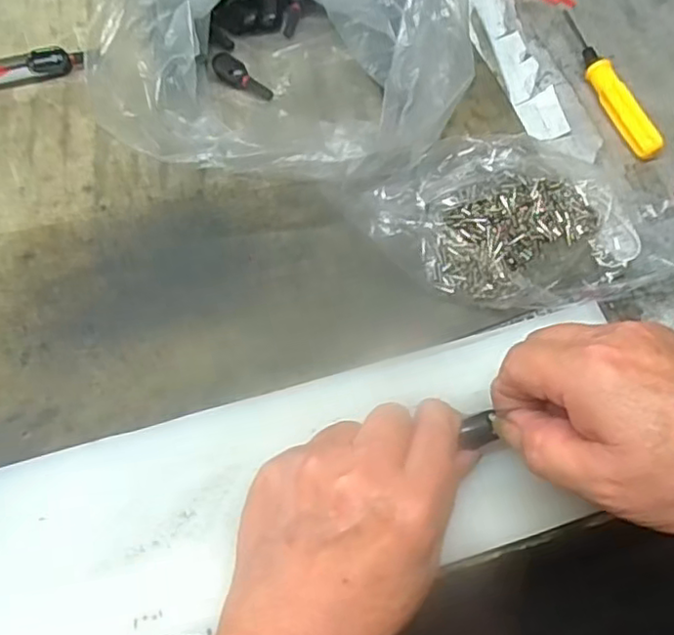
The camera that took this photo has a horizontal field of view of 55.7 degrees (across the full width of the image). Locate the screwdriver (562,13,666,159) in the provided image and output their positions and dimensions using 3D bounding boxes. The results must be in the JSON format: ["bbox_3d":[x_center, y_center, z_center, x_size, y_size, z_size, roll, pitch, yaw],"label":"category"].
[{"bbox_3d":[0.163,-0.142,0.387,0.014,0.015,0.115,-16,66,-9],"label":"screwdriver"}]

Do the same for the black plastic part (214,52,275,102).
[{"bbox_3d":[-0.057,-0.142,0.380,0.041,0.008,0.016,36,69,15],"label":"black plastic part"}]

